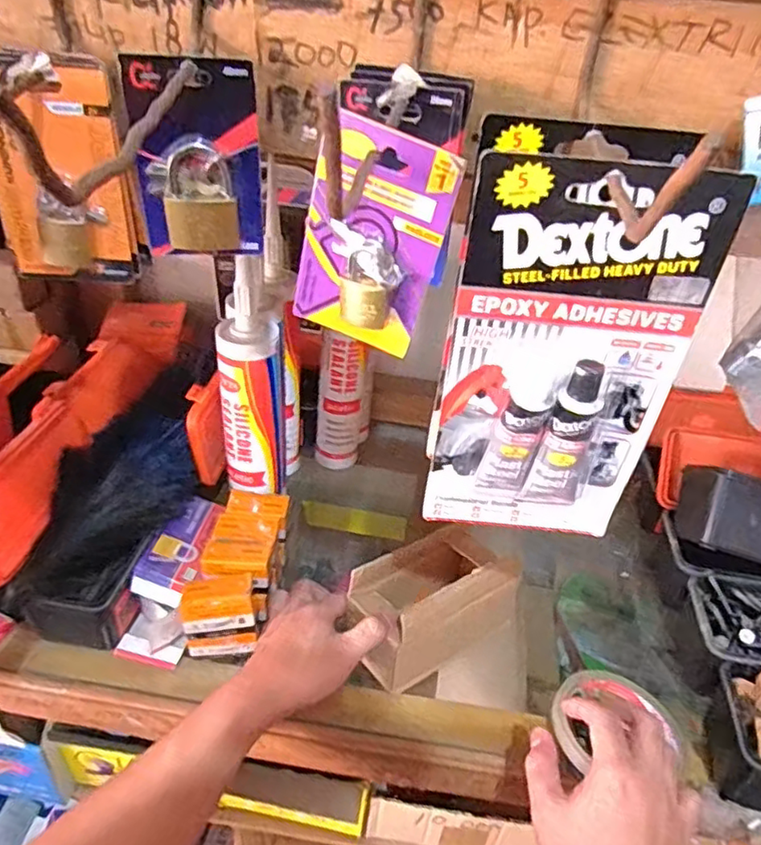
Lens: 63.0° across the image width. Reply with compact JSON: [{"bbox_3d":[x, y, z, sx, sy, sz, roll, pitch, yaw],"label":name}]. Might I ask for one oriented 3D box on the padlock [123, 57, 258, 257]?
[{"bbox_3d":[-0.089,-0.126,0.304,0.057,0.088,0.025,-5,37,-13],"label":"padlock"}]

